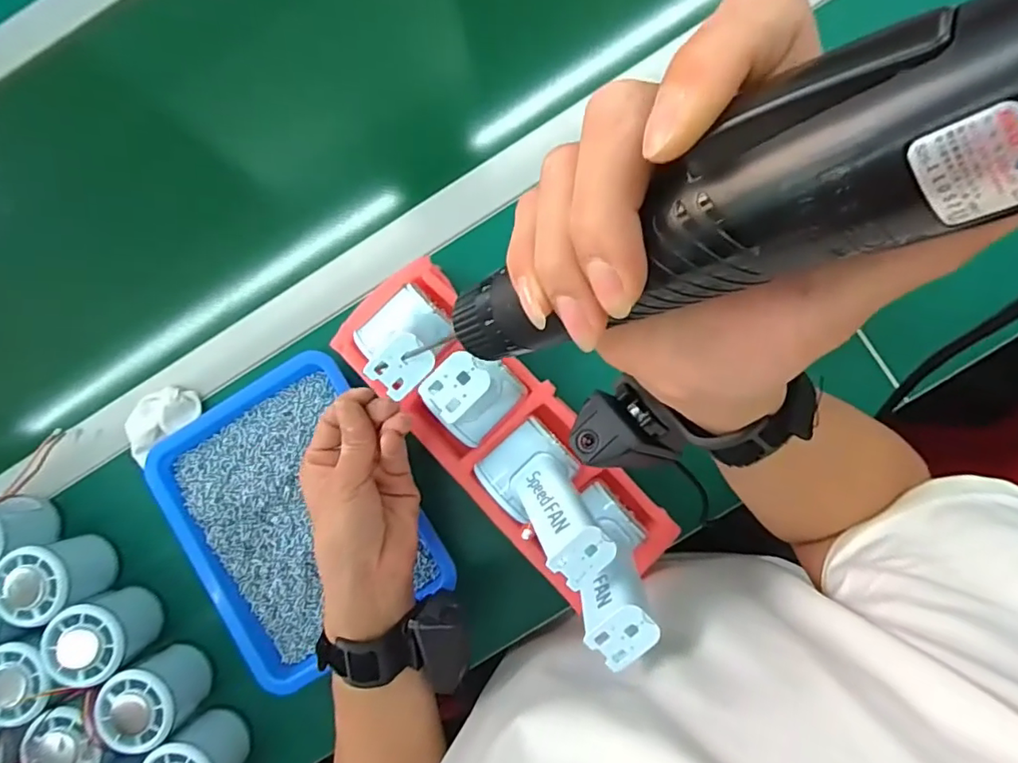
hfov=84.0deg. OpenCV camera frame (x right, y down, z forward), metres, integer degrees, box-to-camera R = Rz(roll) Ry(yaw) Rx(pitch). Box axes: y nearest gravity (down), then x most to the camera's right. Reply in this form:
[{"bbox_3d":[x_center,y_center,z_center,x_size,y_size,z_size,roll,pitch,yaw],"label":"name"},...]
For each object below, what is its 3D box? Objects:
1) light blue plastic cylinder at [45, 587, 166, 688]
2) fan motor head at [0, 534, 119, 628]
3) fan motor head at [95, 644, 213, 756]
[{"bbox_3d":[-0.306,0.191,0.430,0.050,0.070,0.054,0,86,5],"label":"light blue plastic cylinder"},{"bbox_3d":[-0.345,0.151,0.434,0.051,0.063,0.056,-22,85,3],"label":"fan motor head"},{"bbox_3d":[-0.266,0.236,0.426,0.050,0.062,0.055,0,86,5],"label":"fan motor head"}]

